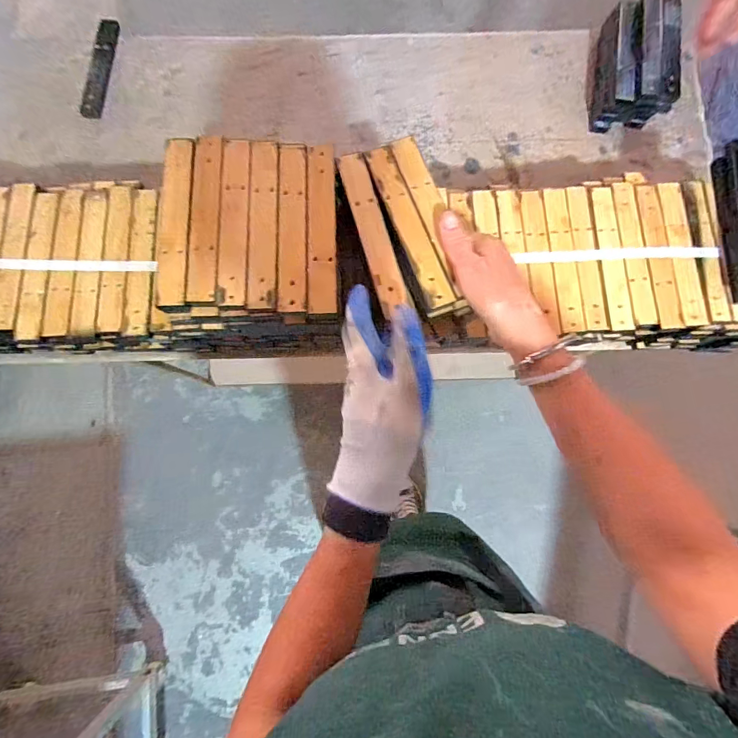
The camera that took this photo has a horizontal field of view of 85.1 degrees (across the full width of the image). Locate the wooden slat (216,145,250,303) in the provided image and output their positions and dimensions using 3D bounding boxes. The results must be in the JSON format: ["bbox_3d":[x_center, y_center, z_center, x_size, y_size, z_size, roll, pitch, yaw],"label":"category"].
[{"bbox_3d":[-0.132,-0.147,0.396,0.027,0.004,0.176,-1,78,-1],"label":"wooden slat"}]

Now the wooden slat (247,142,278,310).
[{"bbox_3d":[-0.104,-0.145,0.397,0.028,0.004,0.179,-2,78,-2],"label":"wooden slat"}]

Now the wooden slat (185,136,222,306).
[{"bbox_3d":[-0.161,-0.150,0.396,0.028,0.005,0.177,-1,78,-1],"label":"wooden slat"}]

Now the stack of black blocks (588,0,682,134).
[{"bbox_3d":[0.427,-0.478,0.647,0.099,0.095,0.190,7,78,0],"label":"stack of black blocks"}]

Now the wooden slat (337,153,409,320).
[{"bbox_3d":[0.005,-0.138,0.403,0.029,0.007,0.176,-14,79,-4],"label":"wooden slat"}]

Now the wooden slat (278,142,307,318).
[{"bbox_3d":[-0.075,-0.142,0.396,0.028,0.004,0.177,-2,78,-2],"label":"wooden slat"}]

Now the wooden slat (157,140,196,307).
[{"bbox_3d":[-0.189,-0.146,0.393,0.029,0.007,0.176,-1,78,-1],"label":"wooden slat"}]

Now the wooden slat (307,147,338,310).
[{"bbox_3d":[-0.047,-0.141,0.398,0.028,0.004,0.178,-2,78,-2],"label":"wooden slat"}]

